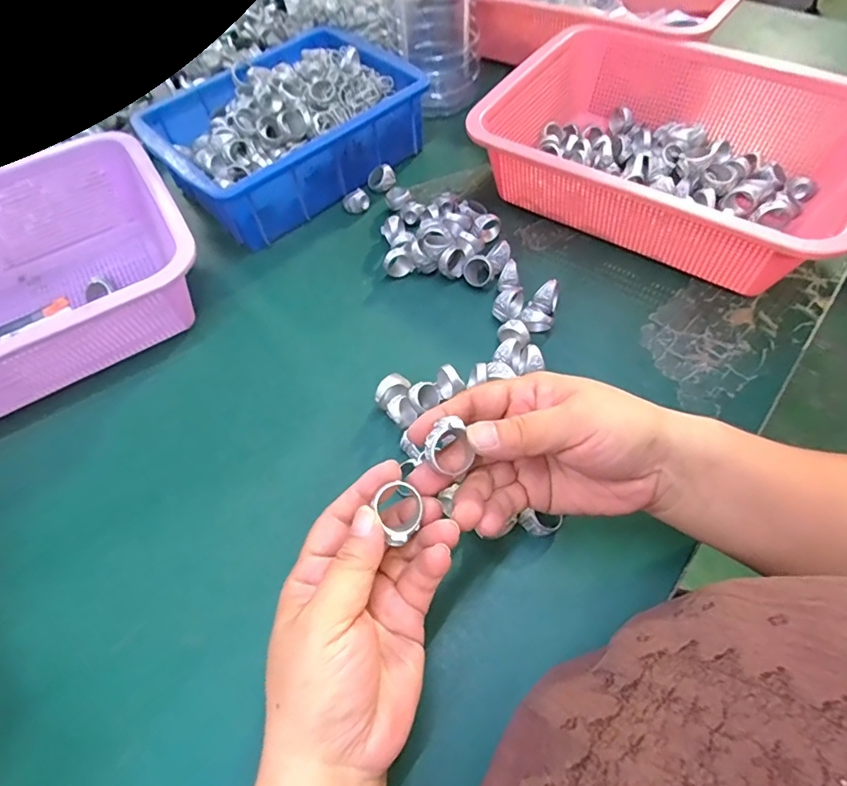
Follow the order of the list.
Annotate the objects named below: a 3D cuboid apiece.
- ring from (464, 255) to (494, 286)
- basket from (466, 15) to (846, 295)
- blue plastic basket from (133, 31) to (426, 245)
[{"bbox_3d":[0.046,-0.103,0.424,0.024,0.010,0.024,-20,93,20],"label":"ring"},{"bbox_3d":[0.211,-0.207,0.440,0.296,0.085,0.223,31,64,21],"label":"basket"},{"bbox_3d":[-0.136,-0.262,0.511,0.245,0.086,0.179,-34,62,-17],"label":"blue plastic basket"}]

